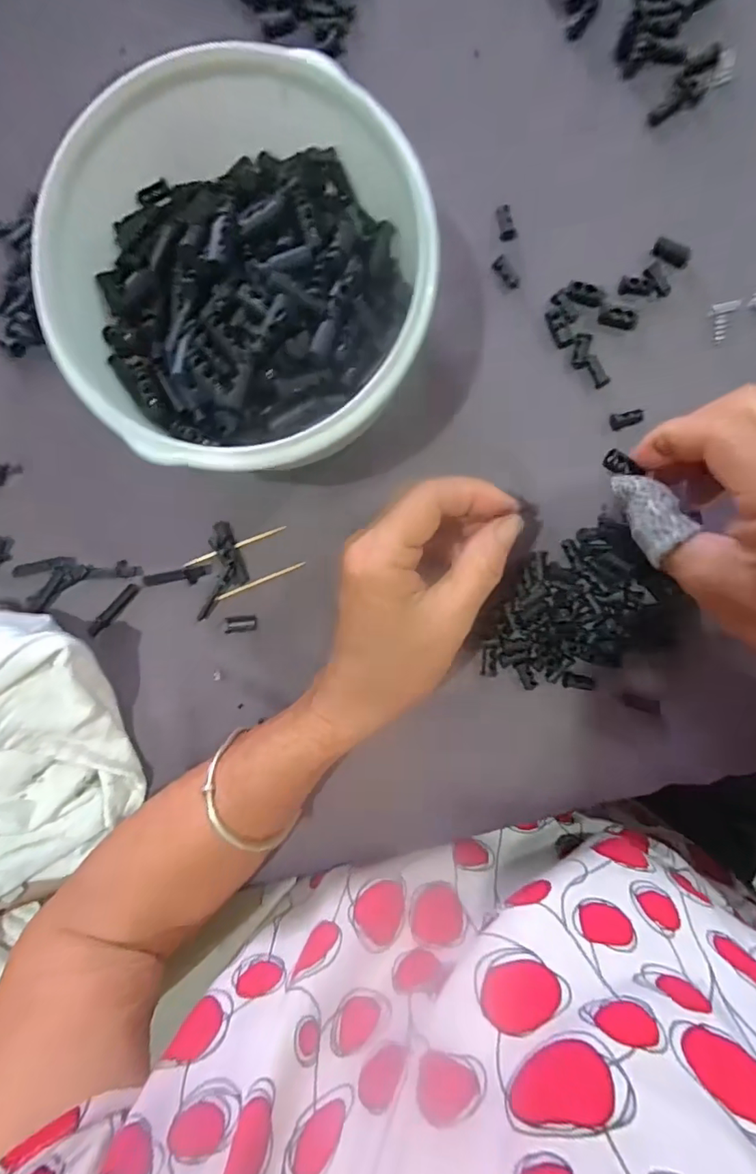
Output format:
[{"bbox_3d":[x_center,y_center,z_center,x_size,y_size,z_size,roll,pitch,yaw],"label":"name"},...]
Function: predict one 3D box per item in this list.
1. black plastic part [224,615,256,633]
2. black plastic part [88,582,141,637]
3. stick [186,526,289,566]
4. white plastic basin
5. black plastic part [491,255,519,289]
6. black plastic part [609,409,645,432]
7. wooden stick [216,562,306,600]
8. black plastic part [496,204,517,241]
[{"bbox_3d":[-0.077,0.021,0.290,0.017,0.004,0.008,-6,94,4],"label":"black plastic part"},{"bbox_3d":[-0.149,0.013,0.292,0.007,0.004,0.038,43,96,-1],"label":"black plastic part"},{"bbox_3d":[-0.079,-0.023,0.289,0.059,0.007,0.004,-21,93,5],"label":"stick"},{"bbox_3d":[-0.057,-0.140,0.242,0.164,0.076,0.177,11,95,2],"label":"white plastic basin"},{"bbox_3d":[0.068,-0.165,0.271,0.008,0.004,0.018,-36,92,5],"label":"black plastic part"},{"bbox_3d":[0.130,-0.088,0.270,0.016,0.004,0.008,-14,94,4],"label":"black plastic part"},{"bbox_3d":[-0.065,-0.004,0.289,0.054,0.004,0.004,-22,93,5],"label":"wooden stick"},{"bbox_3d":[0.067,-0.190,0.269,0.009,0.004,0.018,-10,94,4],"label":"black plastic part"}]

